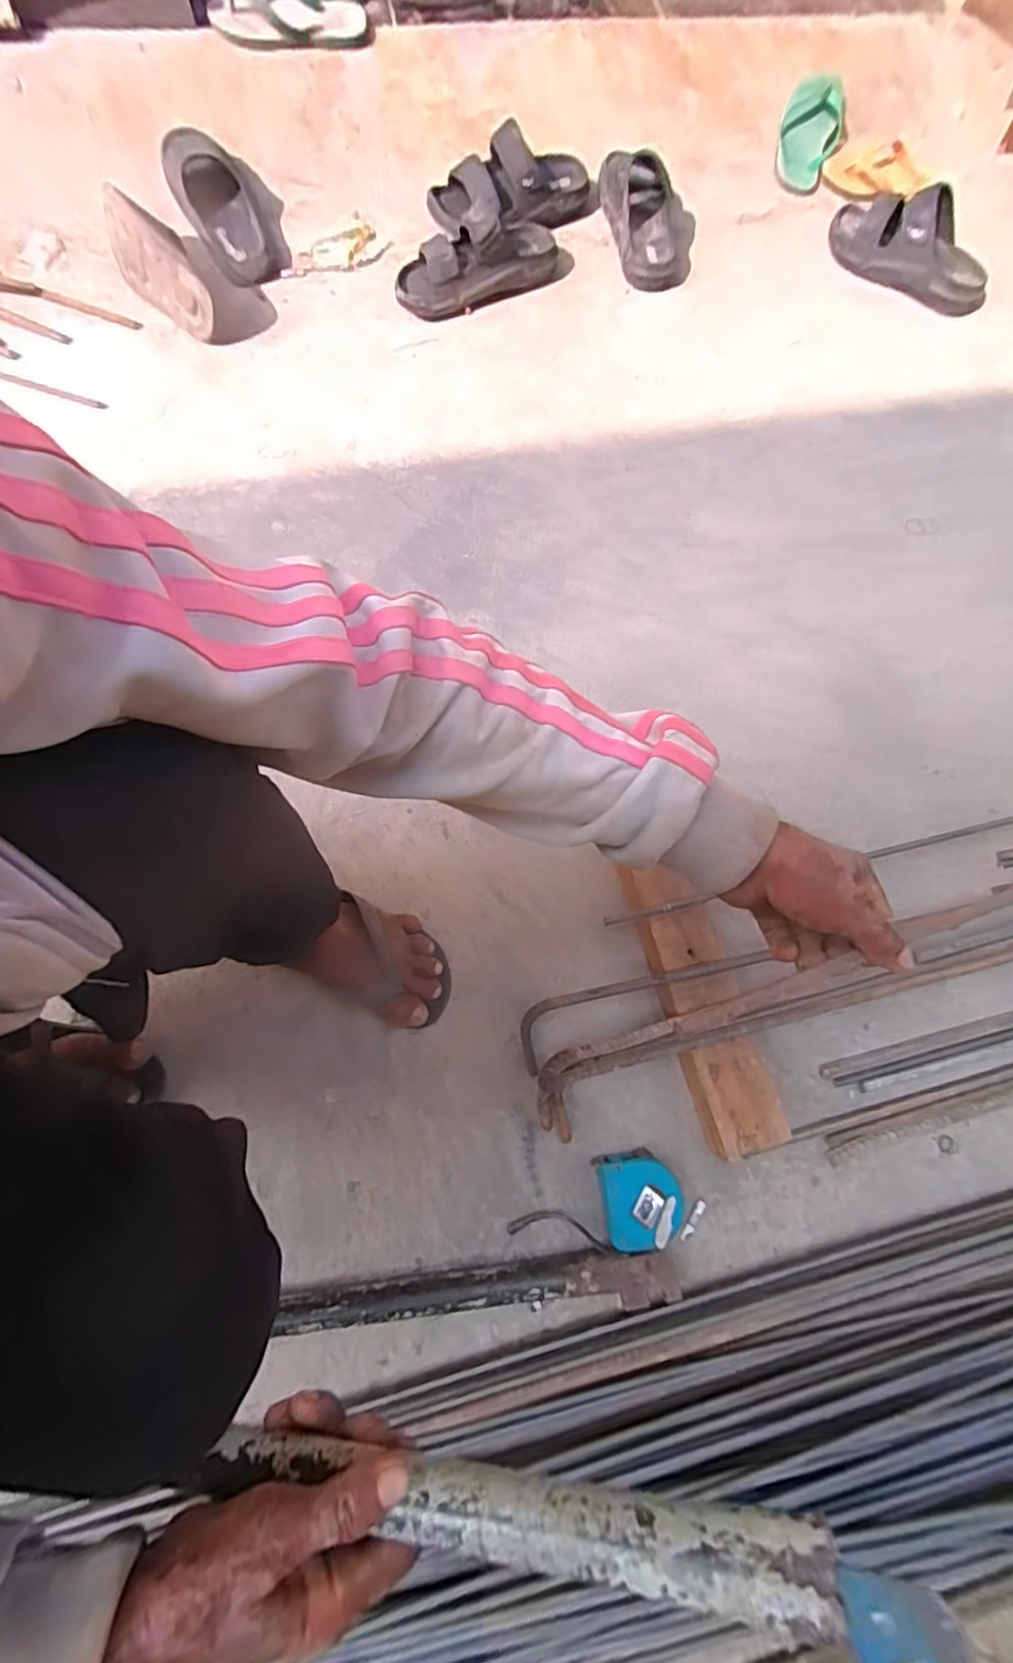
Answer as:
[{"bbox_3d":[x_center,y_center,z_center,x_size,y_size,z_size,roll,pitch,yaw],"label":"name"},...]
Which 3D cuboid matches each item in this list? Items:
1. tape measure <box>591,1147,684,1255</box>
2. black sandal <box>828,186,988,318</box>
[{"bbox_3d":[0.134,0.365,0.582,0.077,0.040,0.082,-11,74,-6],"label":"tape measure"},{"bbox_3d":[0.683,-0.976,0.970,0.291,0.084,0.143,30,74,7],"label":"black sandal"}]

